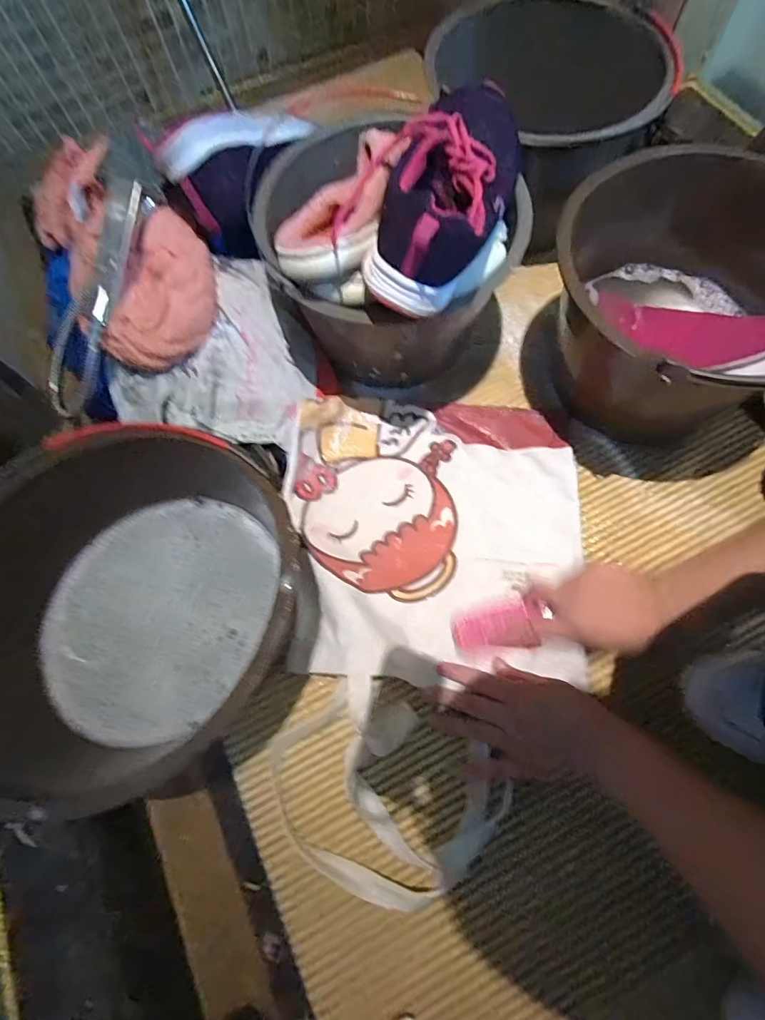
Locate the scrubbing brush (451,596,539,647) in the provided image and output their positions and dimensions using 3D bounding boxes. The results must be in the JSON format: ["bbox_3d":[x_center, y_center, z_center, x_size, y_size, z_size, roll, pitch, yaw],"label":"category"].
[{"bbox_3d":[0.114,0.116,0.468,0.082,0.028,0.046,-3,71,0],"label":"scrubbing brush"}]

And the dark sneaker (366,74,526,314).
[{"bbox_3d":[0.062,-0.286,0.404,0.112,0.093,0.259,12,72,7],"label":"dark sneaker"}]

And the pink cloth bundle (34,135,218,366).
[{"bbox_3d":[-0.309,-0.295,0.525,0.154,0.074,0.309,-42,74,-11],"label":"pink cloth bundle"}]

